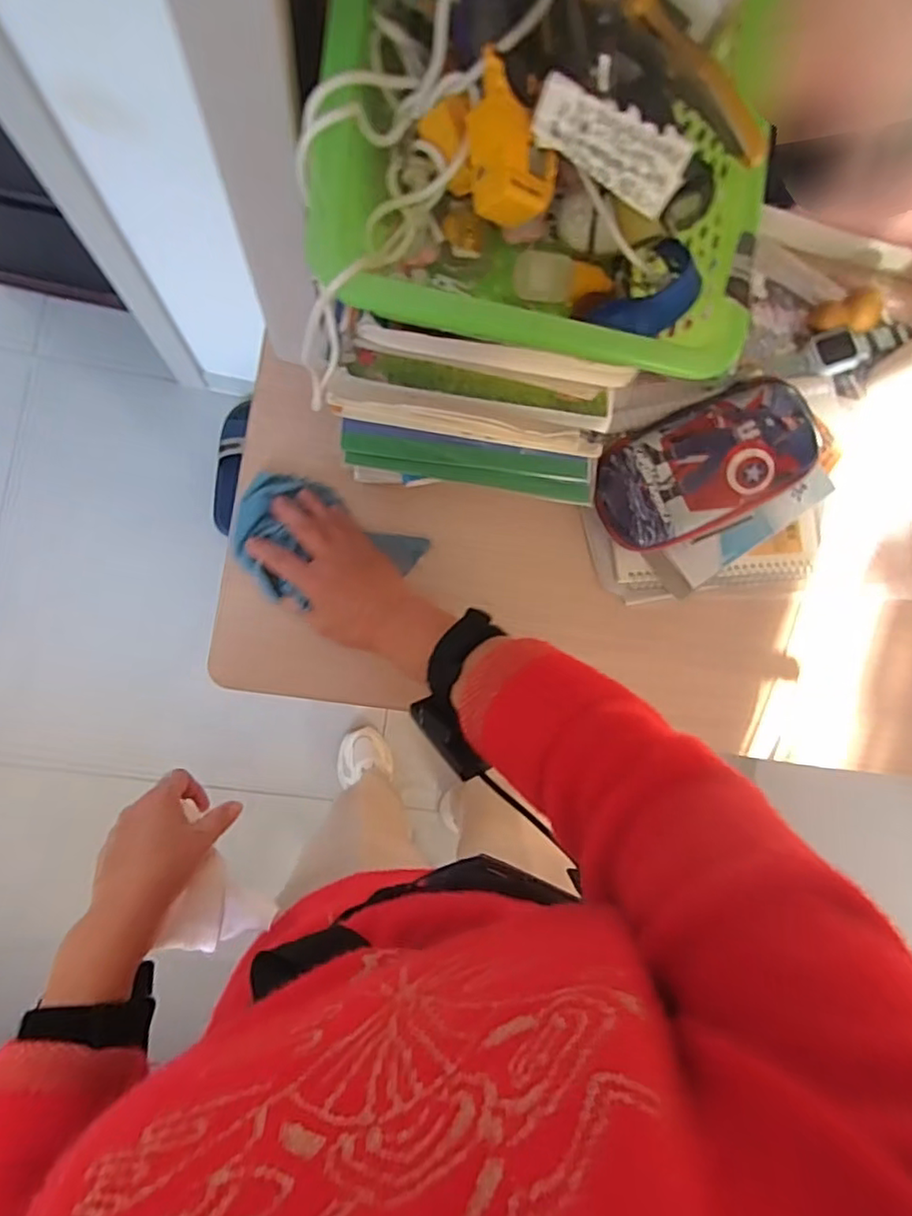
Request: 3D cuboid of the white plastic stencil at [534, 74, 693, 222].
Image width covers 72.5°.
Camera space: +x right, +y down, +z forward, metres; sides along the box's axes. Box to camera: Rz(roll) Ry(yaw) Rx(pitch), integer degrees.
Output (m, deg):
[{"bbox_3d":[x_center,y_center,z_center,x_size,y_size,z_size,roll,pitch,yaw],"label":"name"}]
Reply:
[{"bbox_3d":[0.072,-0.215,0.289,0.072,0.032,0.004,25,51,-8],"label":"white plastic stencil"}]

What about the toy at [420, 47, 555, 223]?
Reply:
[{"bbox_3d":[0.020,-0.223,0.299,0.043,0.033,0.067,-33,92,-9],"label":"toy"}]

